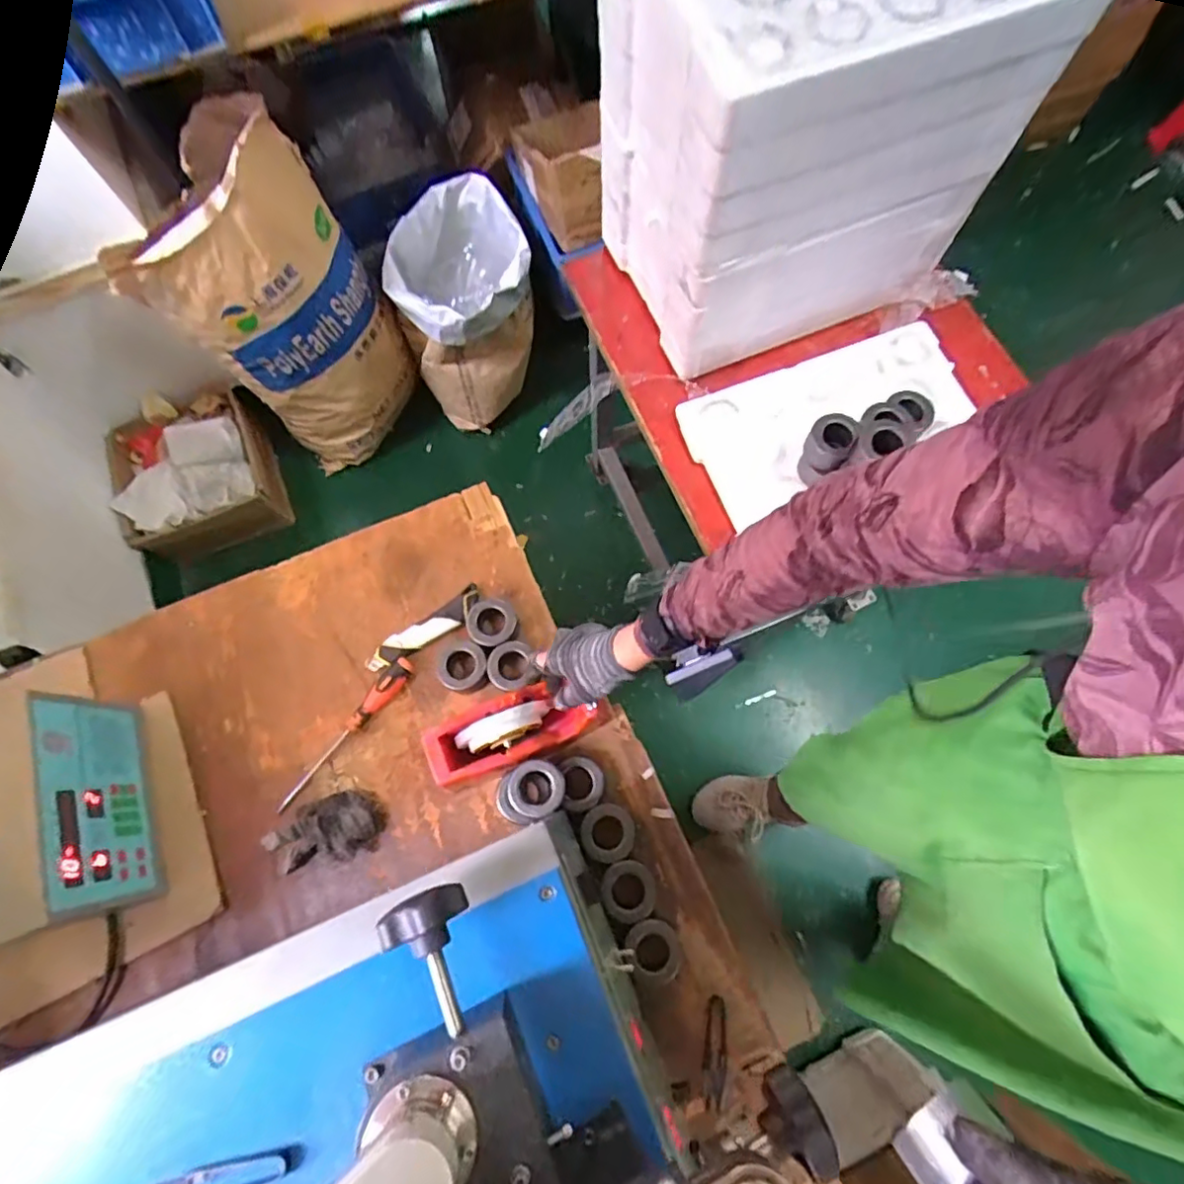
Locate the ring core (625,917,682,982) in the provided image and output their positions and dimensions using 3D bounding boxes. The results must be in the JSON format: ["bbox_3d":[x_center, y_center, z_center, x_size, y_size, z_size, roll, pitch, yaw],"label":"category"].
[{"bbox_3d":[0.068,0.381,0.636,0.051,0.032,0.061,-25,73,-7],"label":"ring core"}]

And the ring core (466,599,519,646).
[{"bbox_3d":[-0.125,0.041,0.748,0.058,0.029,0.061,40,77,13],"label":"ring core"}]

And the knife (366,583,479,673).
[{"bbox_3d":[-0.215,0.050,0.764,0.164,0.014,0.042,-35,75,-10],"label":"knife"}]

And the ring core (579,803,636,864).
[{"bbox_3d":[0.018,0.274,0.676,0.060,0.034,0.060,0,72,1],"label":"ring core"}]

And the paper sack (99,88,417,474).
[{"bbox_3d":[-0.636,-0.588,1.289,0.286,0.610,0.389,30,75,10],"label":"paper sack"}]

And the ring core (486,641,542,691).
[{"bbox_3d":[-0.098,0.094,0.736,0.059,0.041,0.061,0,72,1],"label":"ring core"}]

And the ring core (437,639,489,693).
[{"bbox_3d":[-0.161,0.089,0.738,0.061,0.037,0.066,0,72,1],"label":"ring core"}]

